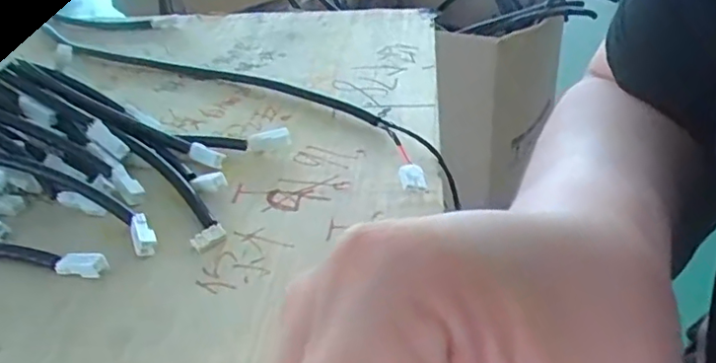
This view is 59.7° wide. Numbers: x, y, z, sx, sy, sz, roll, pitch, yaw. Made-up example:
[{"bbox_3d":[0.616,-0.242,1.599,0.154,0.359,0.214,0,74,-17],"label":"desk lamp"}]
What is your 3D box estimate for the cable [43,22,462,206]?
[{"bbox_3d":[-0.122,-0.087,0.538,0.492,0.018,0.072,21,42,35],"label":"cable"}]

